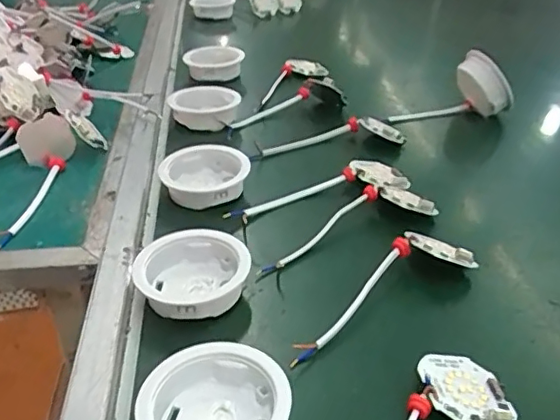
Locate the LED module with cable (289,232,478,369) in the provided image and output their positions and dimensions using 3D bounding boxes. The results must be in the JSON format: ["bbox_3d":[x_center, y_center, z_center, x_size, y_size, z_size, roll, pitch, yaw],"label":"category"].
[{"bbox_3d":[0.072,0.058,0.365,0.052,0.021,0.150,24,39,28],"label":"LED module with cable"}]

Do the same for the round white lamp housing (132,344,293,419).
[{"bbox_3d":[-0.033,0.099,0.288,0.071,0.029,0.059,-8,35,-15],"label":"round white lamp housing"}]

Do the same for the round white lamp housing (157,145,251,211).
[{"bbox_3d":[-0.062,-0.028,0.481,0.071,0.035,0.074,2,34,-1],"label":"round white lamp housing"}]

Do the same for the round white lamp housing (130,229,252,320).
[{"bbox_3d":[-0.057,0.043,0.373,0.073,0.028,0.067,2,34,-1],"label":"round white lamp housing"}]

